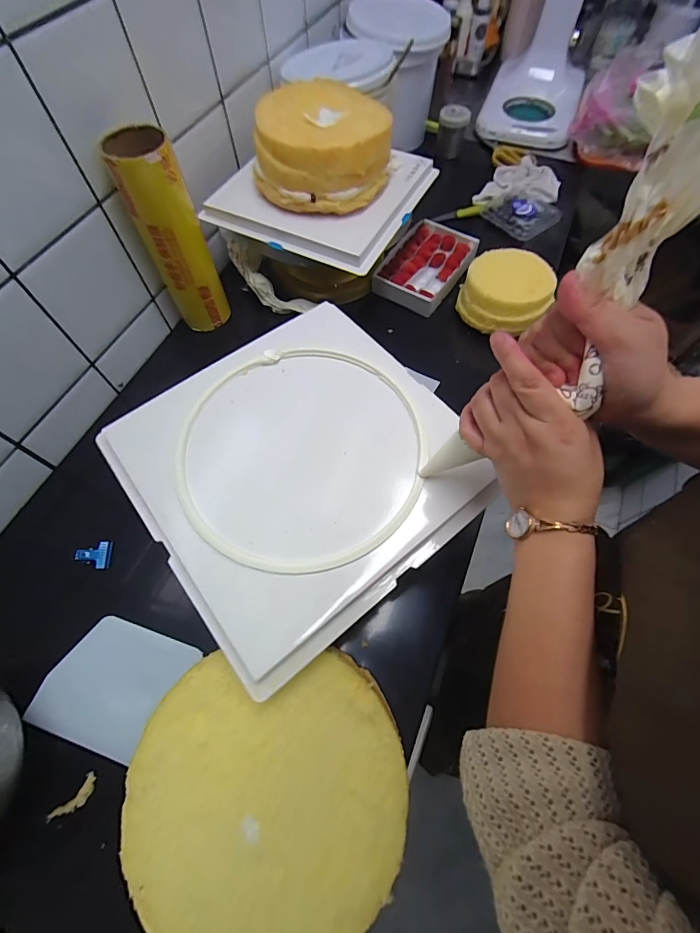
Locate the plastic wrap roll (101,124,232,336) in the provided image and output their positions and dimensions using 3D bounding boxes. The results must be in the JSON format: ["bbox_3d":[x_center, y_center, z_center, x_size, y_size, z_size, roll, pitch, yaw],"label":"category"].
[{"bbox_3d":[-0.259,-0.333,0.585,0.085,0.256,0.077,-18,65,-8],"label":"plastic wrap roll"}]

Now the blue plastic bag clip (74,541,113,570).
[{"bbox_3d":[-0.330,0.113,0.505,0.039,0.014,0.036,1,64,1],"label":"blue plastic bag clip"}]

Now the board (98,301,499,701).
[{"bbox_3d":[-0.048,-0.010,0.413,0.323,0.028,0.308,-36,68,-16],"label":"board"}]

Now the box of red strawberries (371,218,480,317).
[{"bbox_3d":[0.140,-0.371,0.722,0.139,0.035,0.198,27,67,14],"label":"box of red strawberries"}]

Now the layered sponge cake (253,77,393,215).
[{"bbox_3d":[-0.042,-0.471,0.572,0.199,0.086,0.187,-3,64,-1],"label":"layered sponge cake"}]

